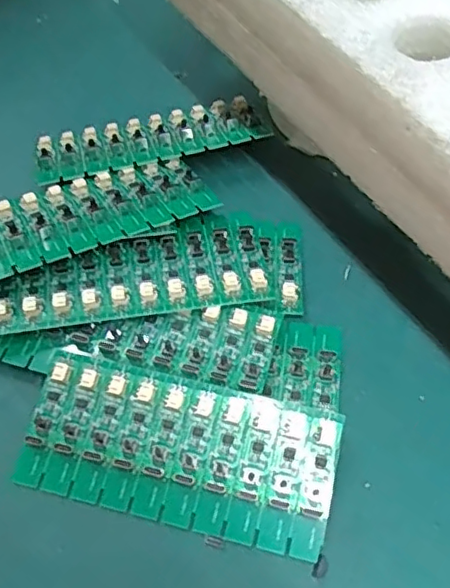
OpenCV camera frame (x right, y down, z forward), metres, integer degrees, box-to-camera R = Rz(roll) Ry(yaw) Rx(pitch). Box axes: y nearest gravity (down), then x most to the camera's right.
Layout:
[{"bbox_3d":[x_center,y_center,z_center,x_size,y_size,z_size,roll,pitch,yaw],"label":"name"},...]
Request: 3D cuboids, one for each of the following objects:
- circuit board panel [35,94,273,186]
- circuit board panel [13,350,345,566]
[{"bbox_3d":[-0.046,-0.096,0.367,0.135,0.006,0.061,-16,45,-12],"label":"circuit board panel"},{"bbox_3d":[-0.020,0.070,0.269,0.135,0.016,0.060,11,60,10],"label":"circuit board panel"}]

